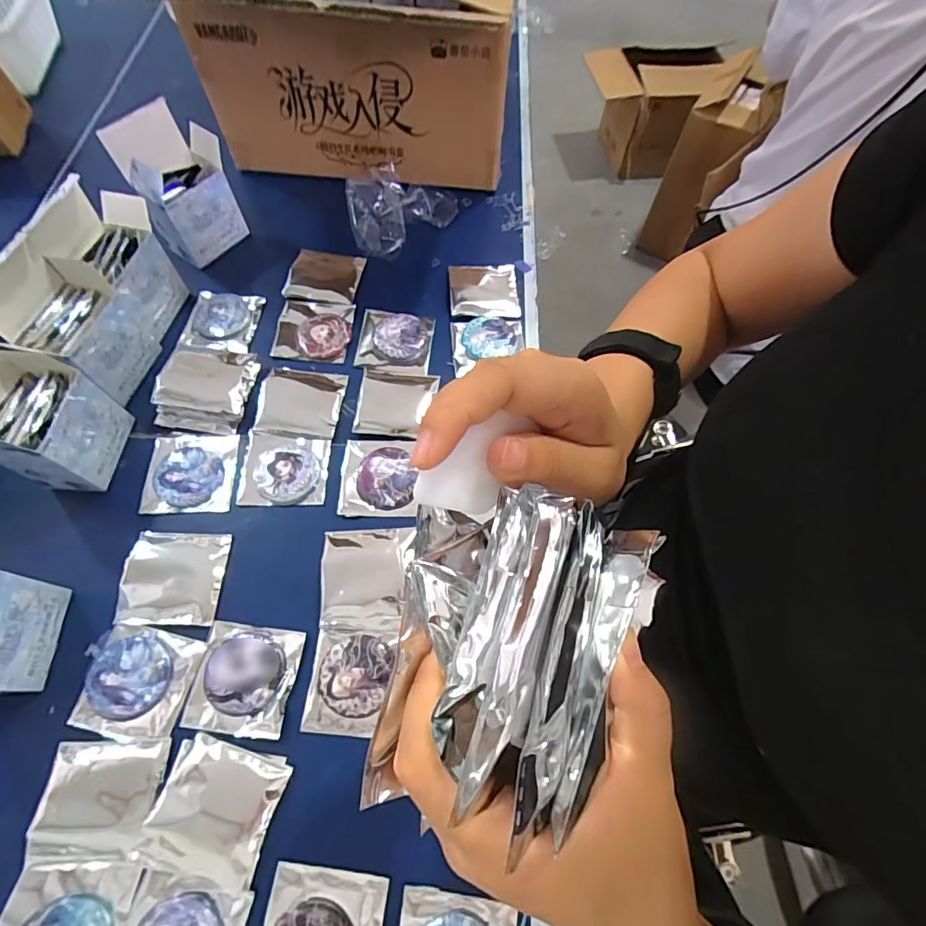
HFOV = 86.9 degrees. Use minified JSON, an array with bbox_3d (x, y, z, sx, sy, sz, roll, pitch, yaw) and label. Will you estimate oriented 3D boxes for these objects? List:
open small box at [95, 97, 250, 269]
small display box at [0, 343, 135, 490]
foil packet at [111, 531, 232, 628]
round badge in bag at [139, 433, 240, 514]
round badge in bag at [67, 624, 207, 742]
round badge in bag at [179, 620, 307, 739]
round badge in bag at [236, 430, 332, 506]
[{"bbox_3d":[-0.372,-0.367,0.658,0.082,0.171,0.115,37,69,14],"label":"open small box"},{"bbox_3d":[-0.429,-0.048,0.501,0.075,0.162,0.109,2,65,-1],"label":"small display box"},{"bbox_3d":[-0.299,0.118,0.505,0.096,0.008,0.094,1,65,-2],"label":"foil packet"},{"bbox_3d":[-0.311,0.008,0.555,0.101,0.009,0.099,-1,65,-3],"label":"round badge in bag"},{"bbox_3d":[-0.311,0.206,0.463,0.101,0.005,0.092,10,65,3],"label":"round badge in bag"},{"bbox_3d":[-0.208,0.204,0.463,0.093,0.009,0.094,8,65,1],"label":"round badge in bag"},{"bbox_3d":[-0.203,0.004,0.558,0.095,0.008,0.088,1,65,-2],"label":"round badge in bag"}]

